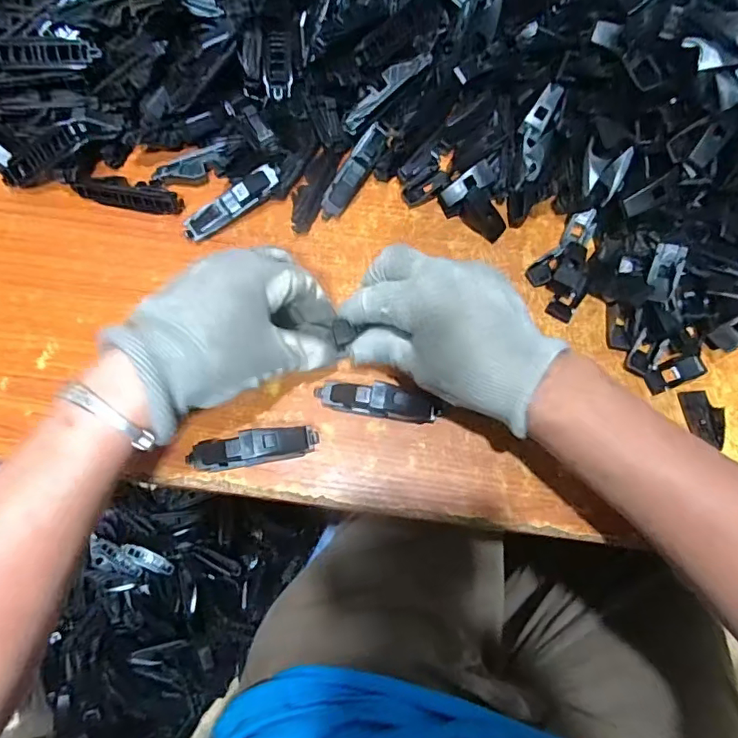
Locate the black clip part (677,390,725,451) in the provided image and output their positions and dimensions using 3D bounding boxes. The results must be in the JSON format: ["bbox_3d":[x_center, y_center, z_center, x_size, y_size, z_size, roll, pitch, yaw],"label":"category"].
[{"bbox_3d":[0.225,0.033,0.348,0.024,0.006,0.039,-7,73,-3],"label":"black clip part"}]

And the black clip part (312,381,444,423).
[{"bbox_3d":[0.006,0.021,0.341,0.080,0.021,0.019,9,73,2],"label":"black clip part"}]

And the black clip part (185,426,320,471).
[{"bbox_3d":[-0.074,0.051,0.328,0.080,0.022,0.021,-7,73,-3],"label":"black clip part"}]

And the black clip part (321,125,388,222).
[{"bbox_3d":[-0.011,-0.148,0.389,0.017,0.010,0.078,34,92,9],"label":"black clip part"}]

